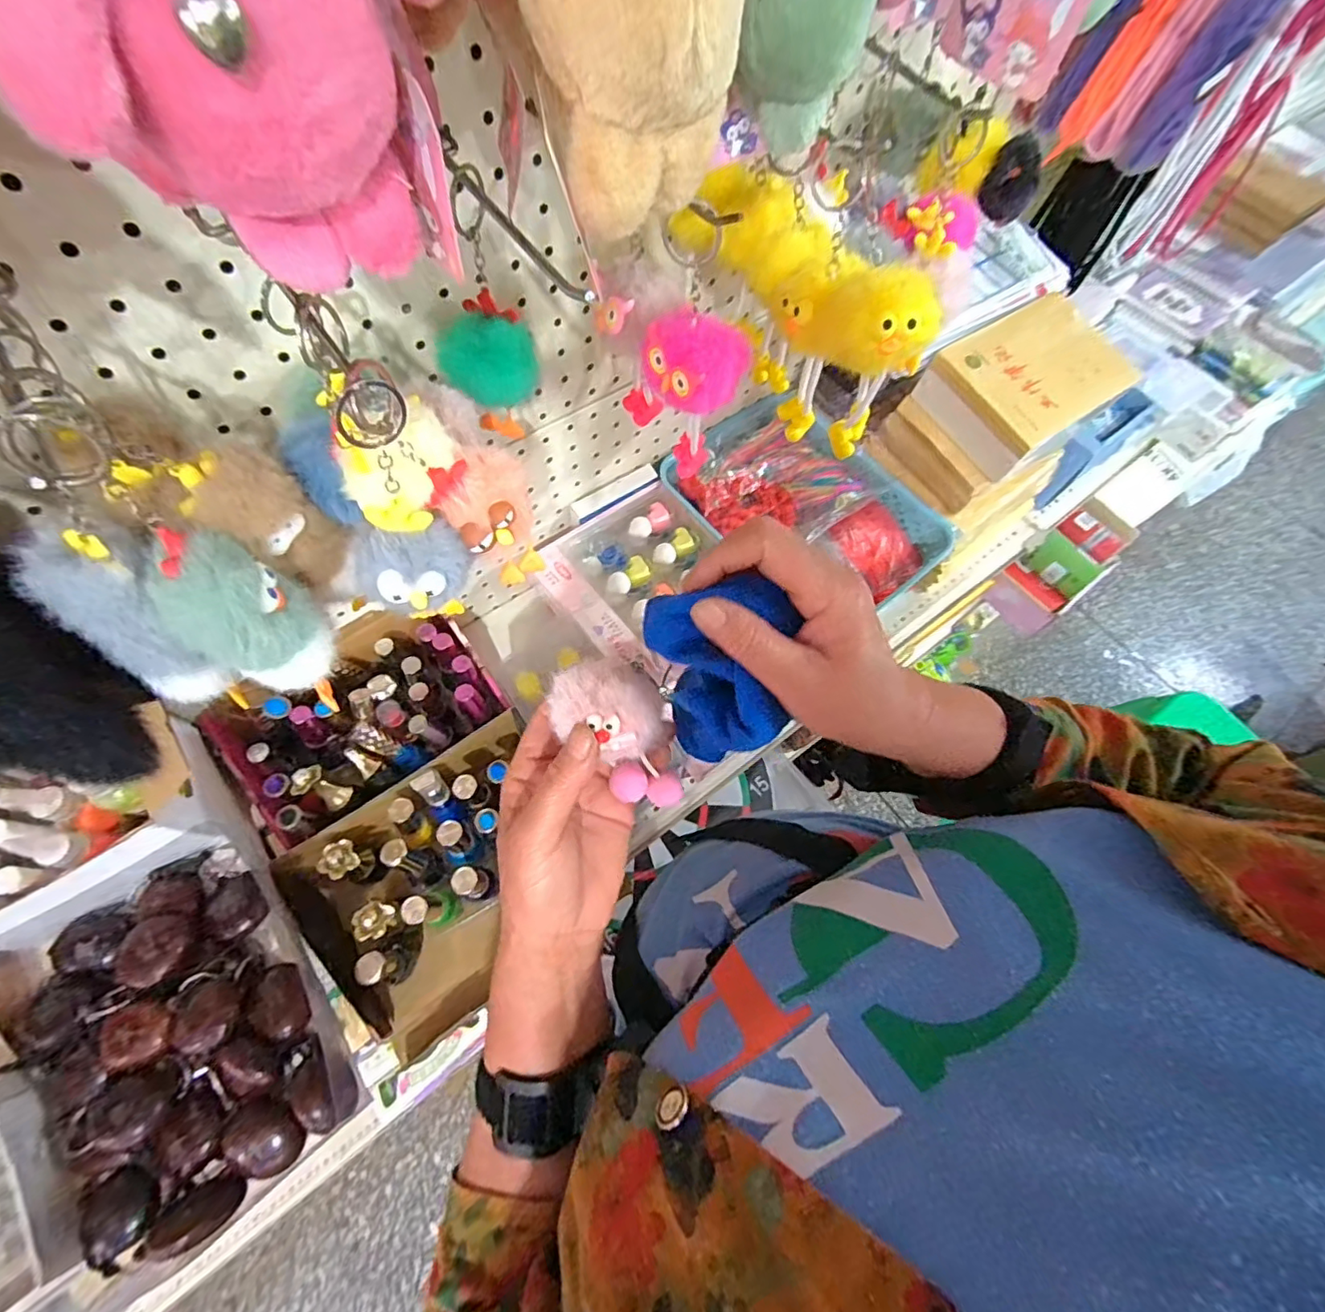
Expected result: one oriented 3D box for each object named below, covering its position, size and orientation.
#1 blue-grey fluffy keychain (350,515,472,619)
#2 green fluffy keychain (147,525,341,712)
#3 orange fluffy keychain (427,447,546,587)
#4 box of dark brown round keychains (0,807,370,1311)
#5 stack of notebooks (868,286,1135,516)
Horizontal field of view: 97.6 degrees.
[{"bbox_3d":[-0.126,-0.044,0.298,0.053,0.044,0.041,-22,68,-12],"label":"blue-grey fluffy keychain"},{"bbox_3d":[-0.207,-0.015,0.290,0.046,0.103,0.060,18,66,6],"label":"green fluffy keychain"},{"bbox_3d":[-0.093,-0.075,0.321,0.047,0.071,0.045,1,66,-2],"label":"orange fluffy keychain"},{"bbox_3d":[-0.331,0.239,0.383,0.173,0.060,0.251,-38,72,-17],"label":"box of dark brown round keychains"},{"bbox_3d":[0.343,-0.249,0.599,0.190,0.142,0.131,-32,71,-16],"label":"stack of notebooks"}]

